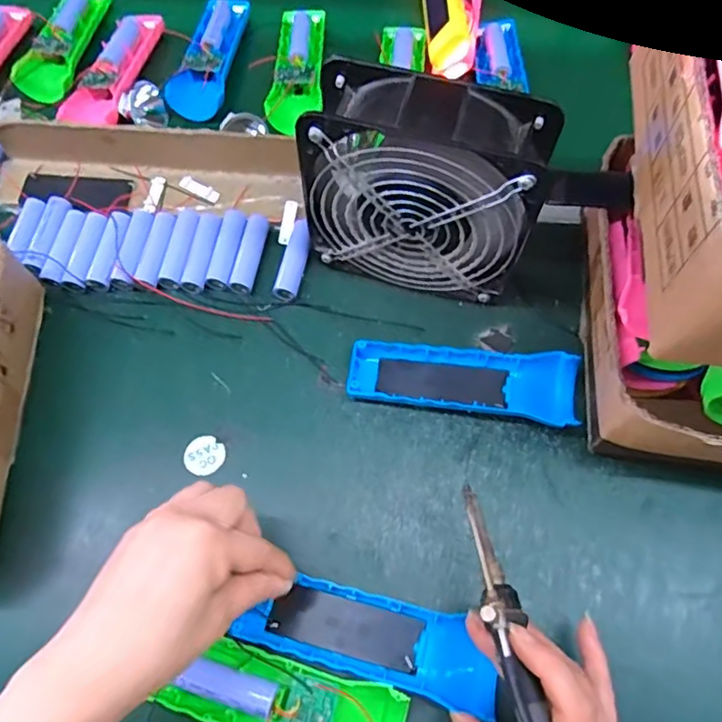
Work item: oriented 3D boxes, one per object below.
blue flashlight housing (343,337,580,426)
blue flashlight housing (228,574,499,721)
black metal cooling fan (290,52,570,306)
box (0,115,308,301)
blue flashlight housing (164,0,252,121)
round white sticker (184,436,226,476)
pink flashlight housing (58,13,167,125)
[{"bbox_3d":[0.070,0.014,0.403,0.154,0.022,0.045,6,67,3],"label":"blue flashlight housing"},{"bbox_3d":[0.006,0.159,0.334,0.146,0.018,0.044,12,67,10],"label":"blue flashlight housing"},{"bbox_3d":[0.041,-0.111,0.388,0.143,0.147,0.062,14,68,7],"label":"black metal cooling fan"},{"bbox_3d":[-0.177,-0.132,0.465,0.266,0.040,0.156,2,67,1],"label":"box"},{"bbox_3d":[-0.143,-0.295,0.549,0.047,0.026,0.145,6,67,3],"label":"blue flashlight housing"},{"bbox_3d":[-0.108,0.065,0.399,0.025,0.004,0.026,2,71,-7],"label":"round white sticker"},{"bbox_3d":[-0.229,-0.278,0.541,0.051,0.021,0.145,11,67,5],"label":"pink flashlight housing"}]

